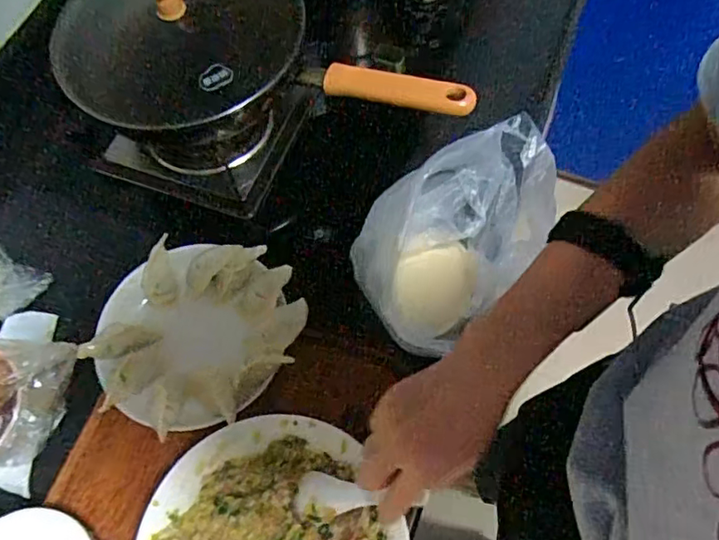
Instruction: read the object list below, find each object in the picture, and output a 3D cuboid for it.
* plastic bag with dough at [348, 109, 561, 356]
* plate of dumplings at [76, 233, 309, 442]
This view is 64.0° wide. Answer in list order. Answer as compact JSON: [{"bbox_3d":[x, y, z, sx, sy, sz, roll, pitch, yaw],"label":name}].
[{"bbox_3d":[0.092,-0.037,0.562,0.137,0.103,0.244,38,73,17],"label":"plastic bag with dough"},{"bbox_3d":[-0.152,0.060,0.544,0.189,0.044,0.174,8,66,6],"label":"plate of dumplings"}]

